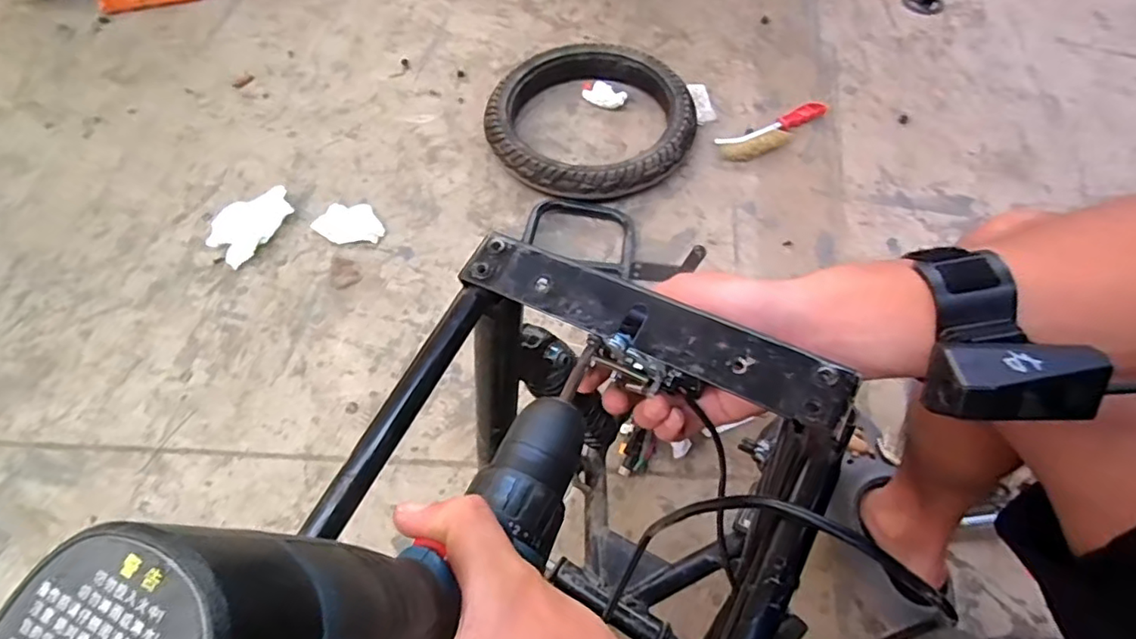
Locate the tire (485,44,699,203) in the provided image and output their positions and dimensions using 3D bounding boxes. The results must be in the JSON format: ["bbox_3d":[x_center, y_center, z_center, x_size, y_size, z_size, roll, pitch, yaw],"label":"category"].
[{"bbox_3d":[0.042,-0.350,1.026,0.349,0.074,0.349,0,60,0],"label":"tire"}]

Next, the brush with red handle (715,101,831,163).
[{"bbox_3d":[0.371,-0.332,1.034,0.228,0.019,0.062,-25,63,-13],"label":"brush with red handle"}]

